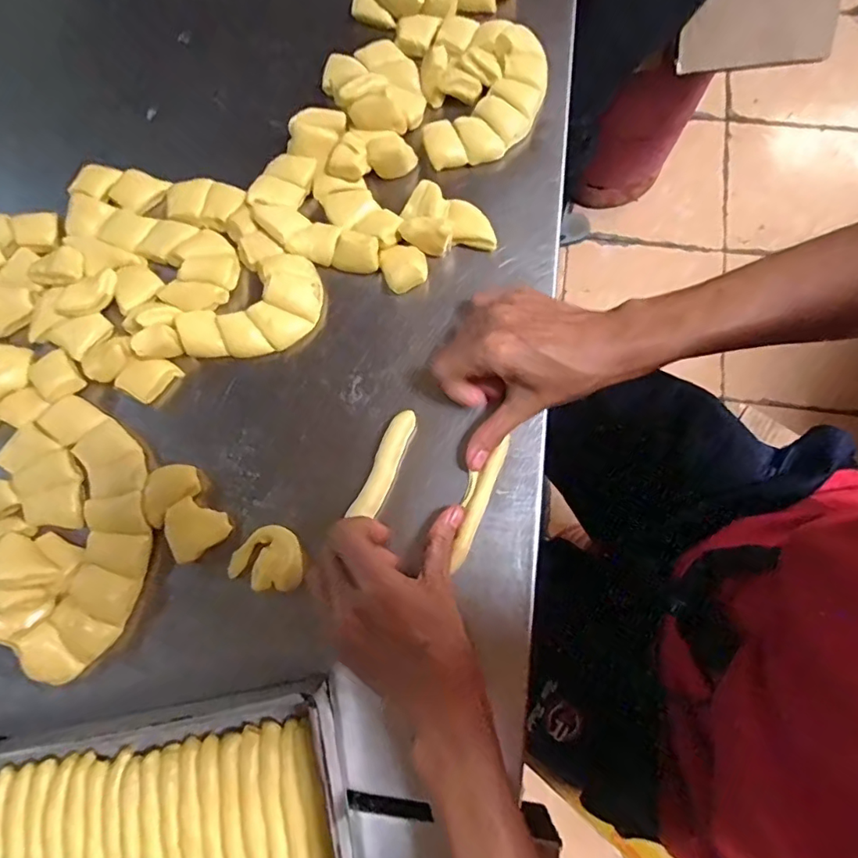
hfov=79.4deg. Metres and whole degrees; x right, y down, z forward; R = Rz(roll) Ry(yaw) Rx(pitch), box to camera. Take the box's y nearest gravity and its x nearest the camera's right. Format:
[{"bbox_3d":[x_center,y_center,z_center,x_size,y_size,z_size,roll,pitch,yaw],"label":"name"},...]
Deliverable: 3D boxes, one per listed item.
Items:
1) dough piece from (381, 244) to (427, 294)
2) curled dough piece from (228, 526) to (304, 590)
[{"bbox_3d":[-0.020,-0.131,0.423,0.036,0.022,0.040,-13,76,0],"label":"dough piece"},{"bbox_3d":[-0.117,0.092,0.374,0.053,0.021,0.043,5,77,4],"label":"curled dough piece"}]

